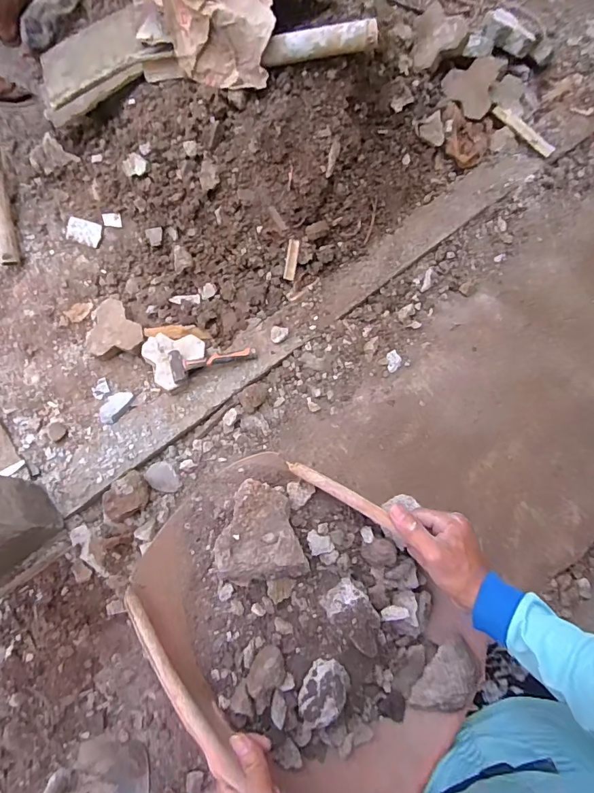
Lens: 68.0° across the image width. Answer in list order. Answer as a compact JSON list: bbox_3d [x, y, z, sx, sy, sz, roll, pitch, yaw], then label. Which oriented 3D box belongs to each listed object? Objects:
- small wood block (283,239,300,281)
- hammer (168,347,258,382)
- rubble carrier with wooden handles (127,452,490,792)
[{"bbox_3d":[-0.019,-0.471,1.525,0.036,0.008,0.134,9,102,-5],"label":"small wood block"},{"bbox_3d":[-0.269,-0.120,1.436,0.283,0.058,0.099,-11,76,-16],"label":"hammer"},{"bbox_3d":[0.018,0.259,0.511,0.263,0.181,0.394,-40,80,-9],"label":"rubble carrier with wooden handles"}]

